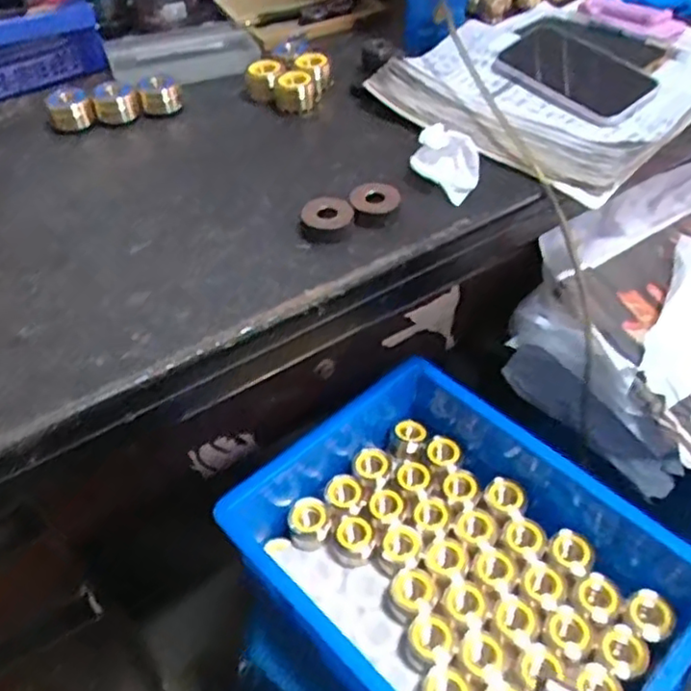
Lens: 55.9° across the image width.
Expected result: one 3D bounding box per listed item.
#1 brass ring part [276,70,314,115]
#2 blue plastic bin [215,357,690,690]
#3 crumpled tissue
[{"bbox_3d":[-0.050,-0.248,0.638,0.035,0.029,0.034,-5,47,-3],"label":"brass ring part"},{"bbox_3d":[0.094,0.186,0.576,0.250,0.102,0.362,-35,55,-27],"label":"blue plastic bin"},{"bbox_3d":[0.083,-0.151,0.538,0.056,0.035,0.059,7,48,9],"label":"crumpled tissue"}]

